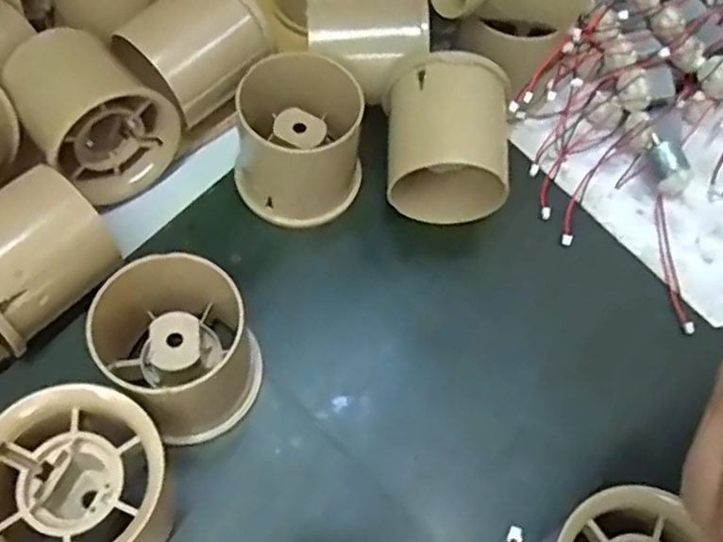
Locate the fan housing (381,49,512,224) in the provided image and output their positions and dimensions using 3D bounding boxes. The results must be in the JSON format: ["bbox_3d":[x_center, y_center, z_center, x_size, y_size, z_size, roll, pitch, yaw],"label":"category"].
[{"bbox_3d":[0.036,-0.055,0.299,0.051,0.045,0.052,5,61,0],"label":"fan housing"}]

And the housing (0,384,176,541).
[{"bbox_3d":[-0.088,0.071,0.226,0.052,0.051,0.052,1,61,-3],"label":"housing"}]

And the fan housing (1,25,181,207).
[{"bbox_3d":[-0.113,-0.064,0.299,0.051,0.050,0.060,-37,69,-21],"label":"fan housing"}]

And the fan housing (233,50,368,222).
[{"bbox_3d":[-0.027,-0.055,0.300,0.052,0.050,0.048,0,61,-3],"label":"fan housing"}]

